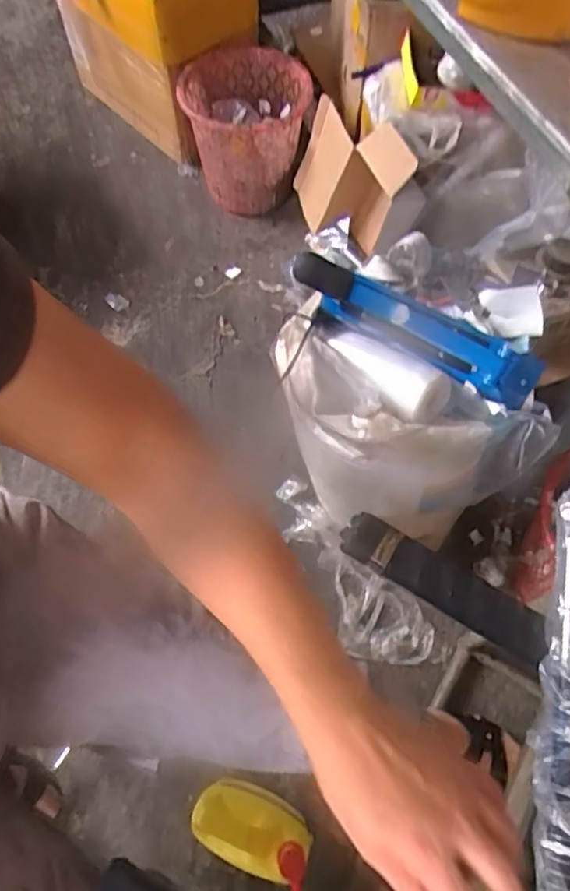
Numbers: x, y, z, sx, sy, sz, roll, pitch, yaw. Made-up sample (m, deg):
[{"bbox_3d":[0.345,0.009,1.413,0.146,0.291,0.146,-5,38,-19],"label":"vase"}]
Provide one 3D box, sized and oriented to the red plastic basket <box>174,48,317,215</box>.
[{"bbox_3d":[-0.085,-0.714,1.340,0.278,0.238,0.244,-7,64,-4],"label":"red plastic basket"}]

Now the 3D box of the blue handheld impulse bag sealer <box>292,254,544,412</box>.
[{"bbox_3d":[0.164,-0.145,0.724,0.313,0.114,0.085,28,67,13],"label":"blue handheld impulse bag sealer"}]

